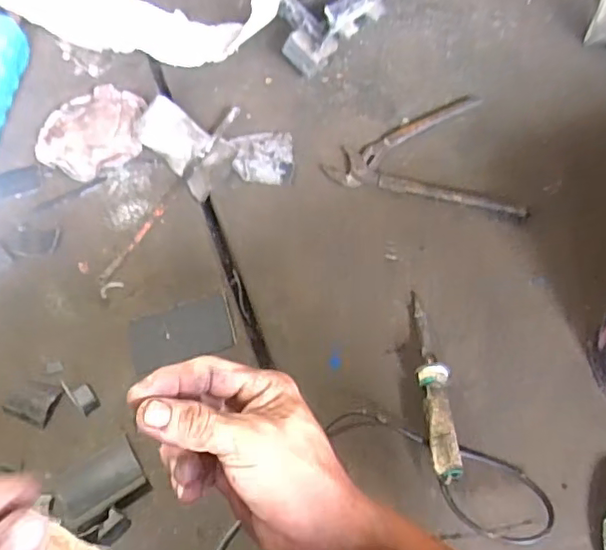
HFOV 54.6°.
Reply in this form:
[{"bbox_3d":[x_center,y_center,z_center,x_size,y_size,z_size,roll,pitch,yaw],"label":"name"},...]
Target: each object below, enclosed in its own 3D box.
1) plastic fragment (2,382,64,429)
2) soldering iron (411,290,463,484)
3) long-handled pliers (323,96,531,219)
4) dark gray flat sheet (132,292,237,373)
[{"bbox_3d":[-0.288,0.134,0.627,0.054,0.007,0.044,18,62,9],"label":"plastic fragment"},{"bbox_3d":[0.133,0.107,0.603,0.028,0.041,0.201,-3,61,1],"label":"soldering iron"},{"bbox_3d":[0.175,-0.173,0.766,0.241,0.027,0.191,16,62,9],"label":"long-handled pliers"},{"bbox_3d":[-0.136,0.065,0.659,0.114,0.004,0.072,-15,55,-2],"label":"dark gray flat sheet"}]

